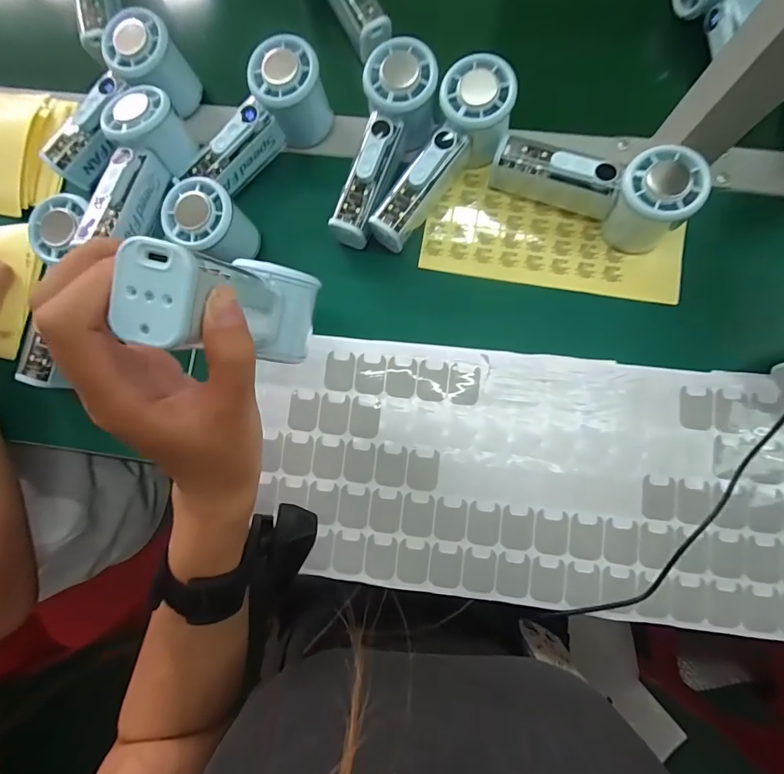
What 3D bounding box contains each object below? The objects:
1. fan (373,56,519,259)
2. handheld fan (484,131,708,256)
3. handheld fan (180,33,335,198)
[{"bbox_3d":[0.043,-0.179,0.332,0.056,0.059,0.155,29,86,6],"label":"fan"},{"bbox_3d":[0.162,-0.165,0.321,0.145,0.060,0.052,28,86,6],"label":"handheld fan"},{"bbox_3d":[-0.117,-0.224,0.346,0.134,0.063,0.048,-38,83,-1],"label":"handheld fan"}]

